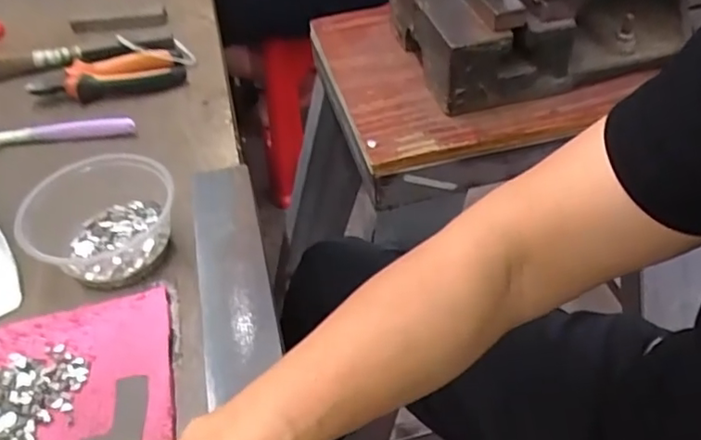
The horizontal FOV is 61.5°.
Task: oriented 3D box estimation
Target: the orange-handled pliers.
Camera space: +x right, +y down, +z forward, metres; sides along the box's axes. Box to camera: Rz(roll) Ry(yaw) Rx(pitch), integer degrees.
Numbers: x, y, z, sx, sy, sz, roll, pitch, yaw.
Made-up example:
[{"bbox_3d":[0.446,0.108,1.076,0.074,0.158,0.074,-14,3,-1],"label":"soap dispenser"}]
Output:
[{"bbox_3d":[-0.249,-0.147,0.605,0.149,0.022,0.051,-13,46,-7],"label":"orange-handled pliers"}]

